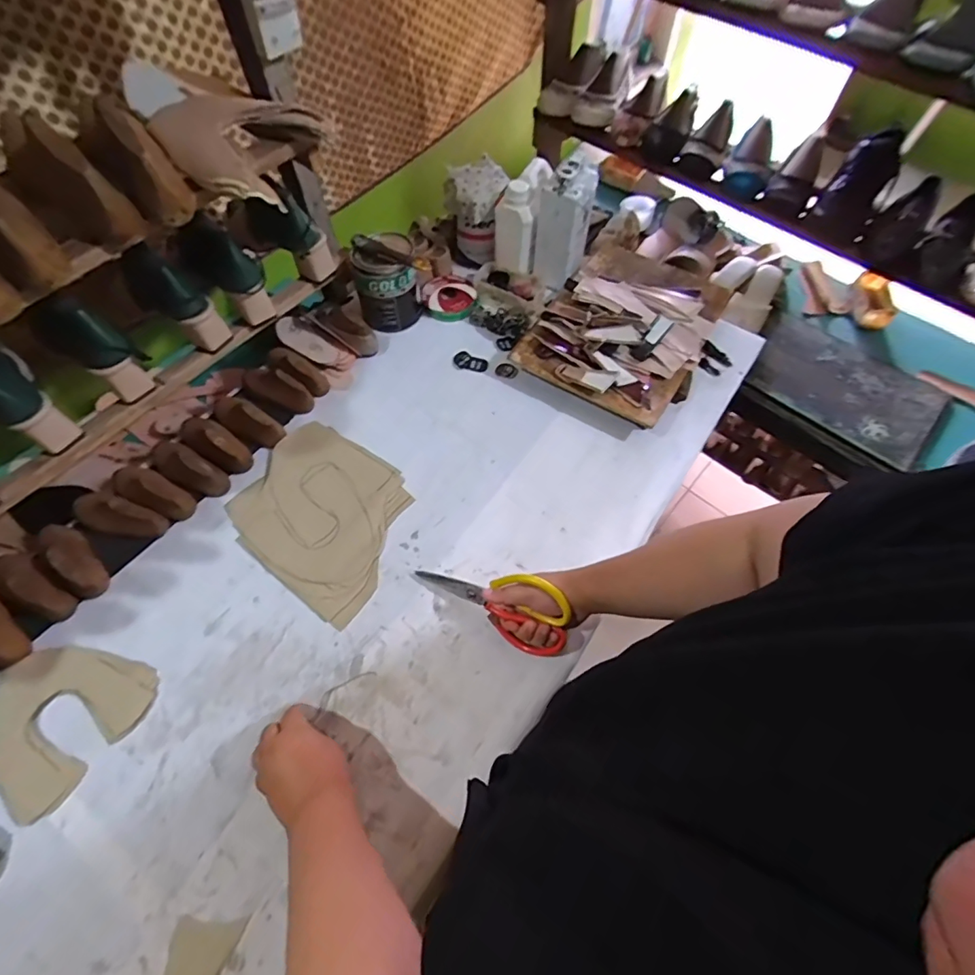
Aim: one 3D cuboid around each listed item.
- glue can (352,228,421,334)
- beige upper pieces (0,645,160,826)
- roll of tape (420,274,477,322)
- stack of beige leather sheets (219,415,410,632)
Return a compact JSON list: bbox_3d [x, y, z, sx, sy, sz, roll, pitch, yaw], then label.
[{"bbox_3d":[-0.176,-0.360,0.874,0.105,0.130,0.116,-10,63,-7],"label":"glue can"},{"bbox_3d":[-0.510,0.263,0.602,0.169,0.007,0.177,34,66,15],"label":"beige upper pieces"},{"bbox_3d":[-0.071,-0.350,0.932,0.098,0.028,0.094,1,62,-1],"label":"roll of tape"},{"bbox_3d":[-0.233,0.035,0.734,0.264,0.010,0.222,33,66,15],"label":"stack of beige leather sheets"}]

